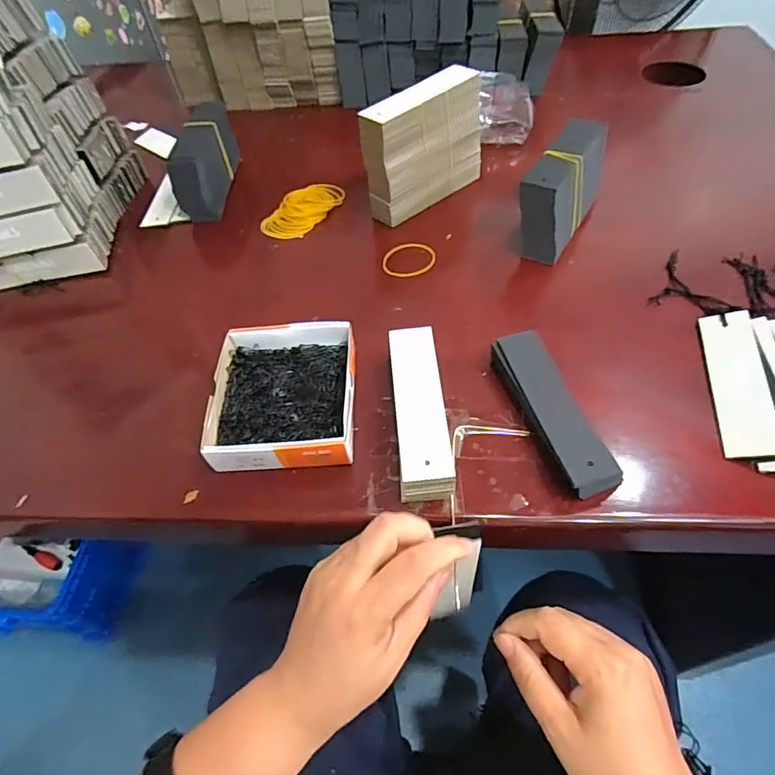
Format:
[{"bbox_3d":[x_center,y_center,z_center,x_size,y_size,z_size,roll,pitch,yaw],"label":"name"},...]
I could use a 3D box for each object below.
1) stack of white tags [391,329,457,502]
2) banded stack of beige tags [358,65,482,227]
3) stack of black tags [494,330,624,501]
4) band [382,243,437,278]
[{"bbox_3d":[0.023,0.014,0.348,0.034,0.023,0.129,-5,53,1],"label":"stack of white tags"},{"bbox_3d":[0.037,-0.239,0.493,0.131,0.106,0.033,-36,59,-21],"label":"banded stack of beige tags"},{"bbox_3d":[0.113,0.015,0.344,0.036,0.026,0.130,-14,54,-6],"label":"stack of black tags"},{"bbox_3d":[0.021,-0.122,0.475,0.049,0.008,0.040,3,54,7],"label":"band"}]

